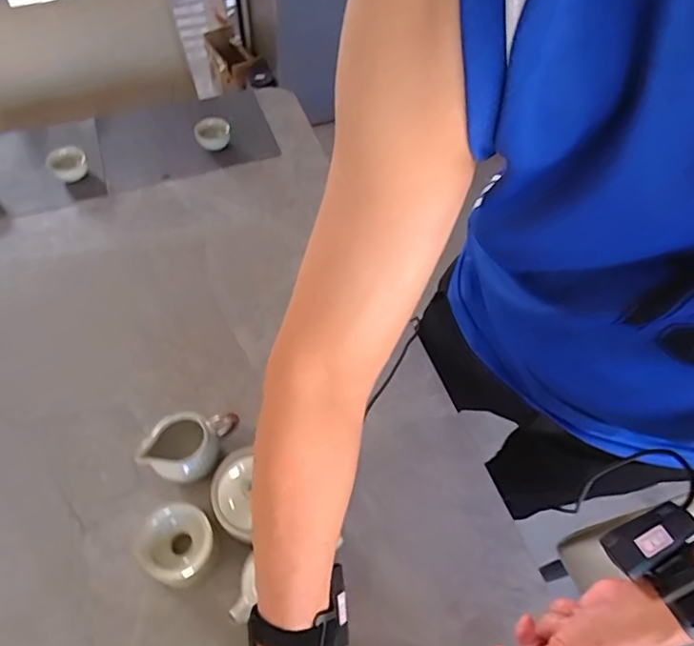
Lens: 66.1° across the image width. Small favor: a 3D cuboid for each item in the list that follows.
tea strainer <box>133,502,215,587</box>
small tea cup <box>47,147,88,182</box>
[{"bbox_3d":[-0.184,0.238,0.578,0.079,0.031,0.075,2,58,-3],"label":"tea strainer"},{"bbox_3d":[-0.465,-0.263,0.891,0.056,0.035,0.068,-37,67,-23],"label":"small tea cup"}]

